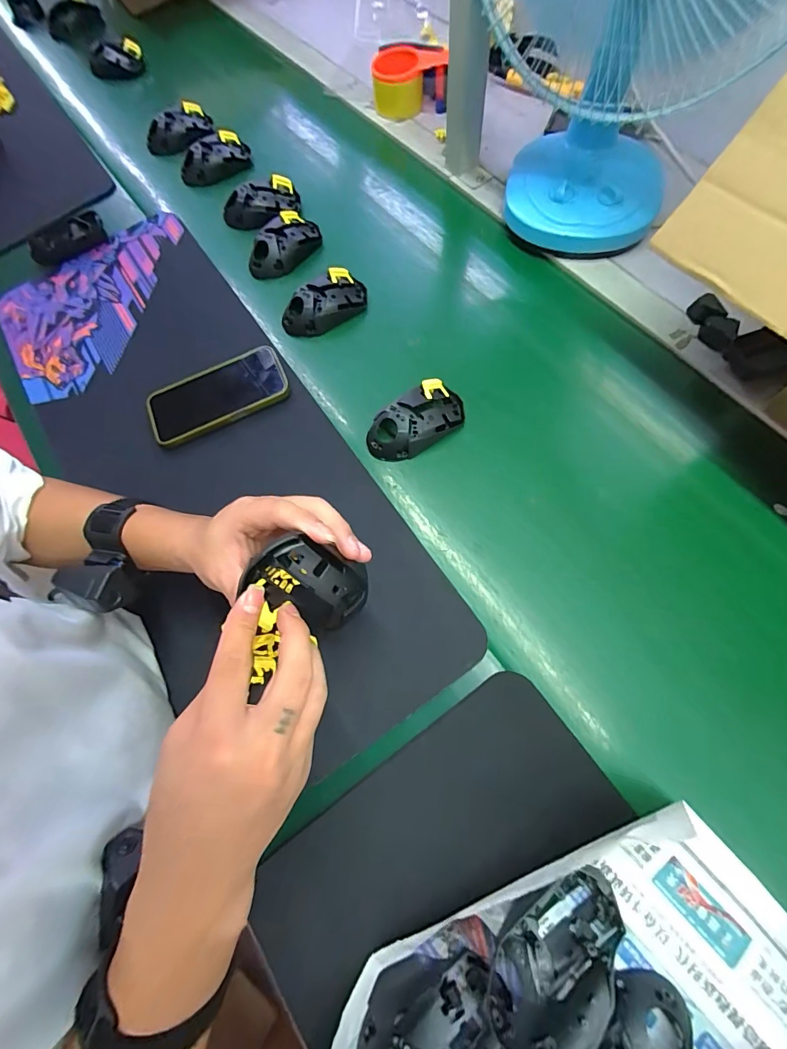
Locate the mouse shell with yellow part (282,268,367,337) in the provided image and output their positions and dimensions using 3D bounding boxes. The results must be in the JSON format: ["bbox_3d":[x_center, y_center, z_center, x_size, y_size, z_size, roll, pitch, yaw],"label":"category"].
[{"bbox_3d":[-0.092,-0.289,0.525,0.113,0.036,0.057,-30,72,-8],"label":"mouse shell with yellow part"}]

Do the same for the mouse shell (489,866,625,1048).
[{"bbox_3d":[0.120,0.307,0.282,0.113,0.033,0.057,-39,73,-11],"label":"mouse shell"}]

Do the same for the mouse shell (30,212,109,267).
[{"bbox_3d":[-0.481,-0.420,0.596,0.109,0.020,0.048,-30,72,-8],"label":"mouse shell"}]

